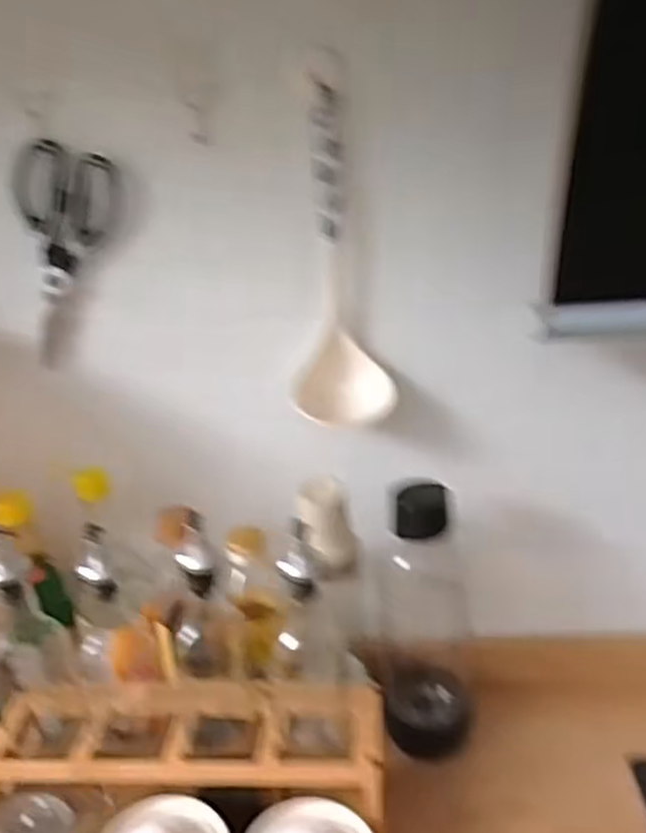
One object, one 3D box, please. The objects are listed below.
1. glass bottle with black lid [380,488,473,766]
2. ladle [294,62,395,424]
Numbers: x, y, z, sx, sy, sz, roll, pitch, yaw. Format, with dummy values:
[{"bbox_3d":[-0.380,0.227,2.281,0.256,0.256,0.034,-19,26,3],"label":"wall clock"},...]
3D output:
[{"bbox_3d":[0.092,0.189,0.690,0.079,0.261,0.066,-1,21,7],"label":"glass bottle with black lid"},{"bbox_3d":[0.011,-0.138,0.643,0.082,0.280,0.090,-3,29,2],"label":"ladle"}]

